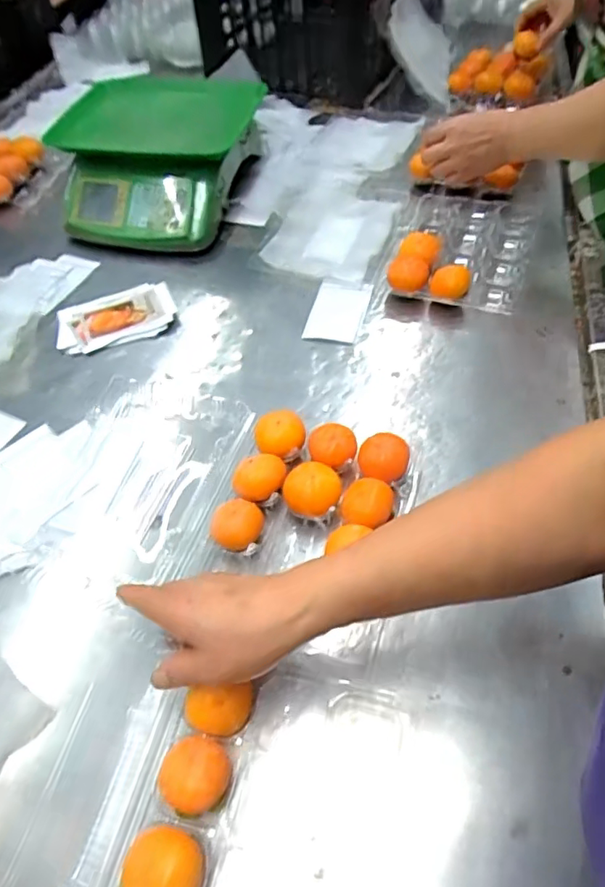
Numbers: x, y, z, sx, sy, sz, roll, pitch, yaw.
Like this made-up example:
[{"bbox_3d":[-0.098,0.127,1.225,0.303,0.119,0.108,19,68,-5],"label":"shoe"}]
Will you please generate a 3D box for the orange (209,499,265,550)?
[{"bbox_3d":[-0.058,0.077,0.501,0.045,0.043,0.046,1,54,6],"label":"orange"}]

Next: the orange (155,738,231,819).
[{"bbox_3d":[-0.072,0.230,0.384,0.049,0.044,0.044,20,58,19],"label":"orange"}]

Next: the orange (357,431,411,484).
[{"bbox_3d":[0.077,0.019,0.536,0.047,0.043,0.044,10,55,12],"label":"orange"}]

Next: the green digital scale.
[{"bbox_3d":[-0.221,-0.433,0.845,0.246,0.131,0.277,10,55,12],"label":"green digital scale"}]

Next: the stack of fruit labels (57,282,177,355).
[{"bbox_3d":[-0.243,-0.166,0.721,0.149,0.012,0.104,-14,54,-5],"label":"stack of fruit labels"}]

